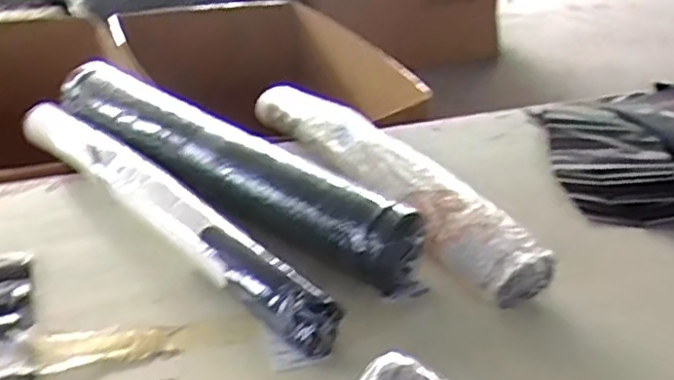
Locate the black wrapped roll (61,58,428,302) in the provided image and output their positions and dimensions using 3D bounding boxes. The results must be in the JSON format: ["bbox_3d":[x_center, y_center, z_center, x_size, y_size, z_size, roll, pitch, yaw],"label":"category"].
[{"bbox_3d":[-0.204,-0.050,1.151,0.769,0.143,0.117,23,37,31],"label":"black wrapped roll"}]

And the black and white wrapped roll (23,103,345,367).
[{"bbox_3d":[-0.292,0.022,1.061,0.081,0.082,0.814,-25,40,-38],"label":"black and white wrapped roll"}]

